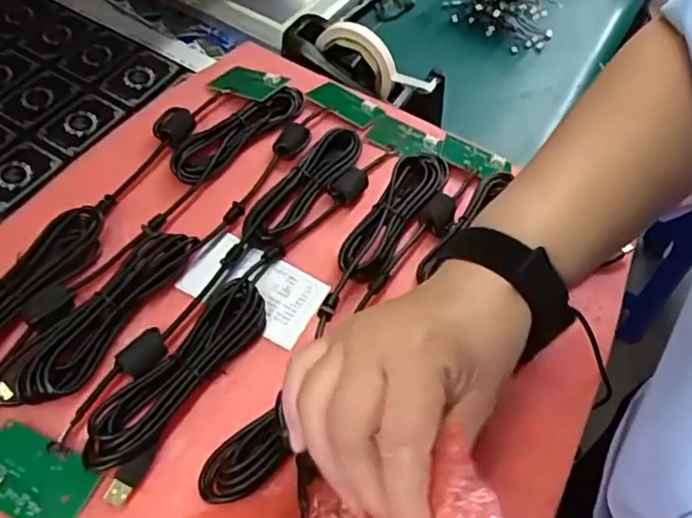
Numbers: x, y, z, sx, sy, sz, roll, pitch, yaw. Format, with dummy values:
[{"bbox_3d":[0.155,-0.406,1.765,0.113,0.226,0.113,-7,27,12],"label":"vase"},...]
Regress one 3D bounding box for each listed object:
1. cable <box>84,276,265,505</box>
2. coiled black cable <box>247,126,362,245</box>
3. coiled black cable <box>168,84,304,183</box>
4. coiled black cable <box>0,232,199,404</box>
[{"bbox_3d":[-0.108,0.075,0.383,0.048,0.017,0.154,31,62,16],"label":"cable"},{"bbox_3d":[-0.034,-0.063,0.483,0.033,0.014,0.145,30,61,15],"label":"coiled black cable"},{"bbox_3d":[-0.093,-0.115,0.518,0.033,0.033,0.151,33,62,17],"label":"coiled black cable"},{"bbox_3d":[-0.170,0.032,0.399,0.048,0.019,0.151,28,61,14],"label":"coiled black cable"}]

